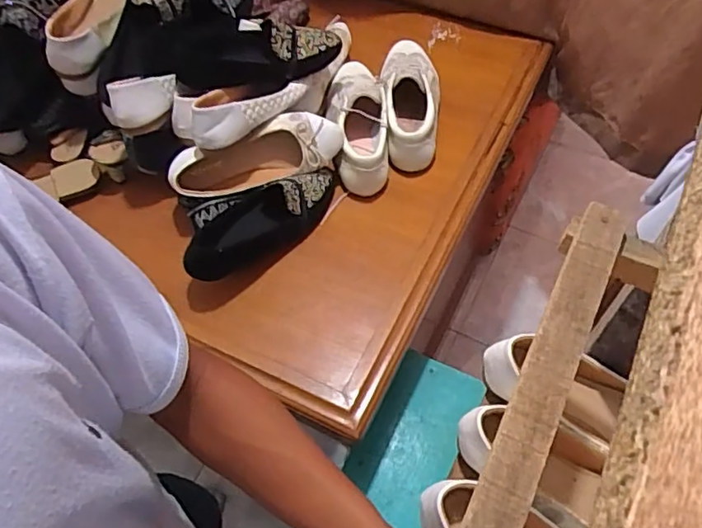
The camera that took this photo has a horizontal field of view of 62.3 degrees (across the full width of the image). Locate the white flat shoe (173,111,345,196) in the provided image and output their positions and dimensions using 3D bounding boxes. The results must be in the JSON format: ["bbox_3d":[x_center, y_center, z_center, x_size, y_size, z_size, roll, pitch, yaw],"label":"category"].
[{"bbox_3d":[-0.131,-0.148,0.796,0.241,0.082,0.057,-18,23,-7],"label":"white flat shoe"}]

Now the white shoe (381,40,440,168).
[{"bbox_3d":[0.090,-0.255,0.902,0.090,0.076,0.246,3,56,3],"label":"white shoe"}]

